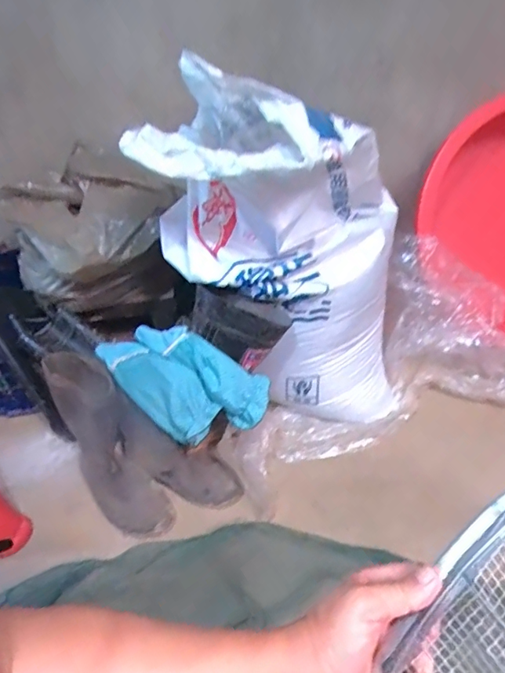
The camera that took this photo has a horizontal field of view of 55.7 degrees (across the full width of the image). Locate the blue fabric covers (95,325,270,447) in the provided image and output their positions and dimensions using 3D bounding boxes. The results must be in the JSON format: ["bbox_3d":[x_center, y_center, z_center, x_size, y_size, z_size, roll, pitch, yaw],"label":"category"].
[{"bbox_3d":[-0.129,0.088,0.863,0.298,0.152,0.128,16,44,23],"label":"blue fabric covers"}]

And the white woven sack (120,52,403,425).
[{"bbox_3d":[0.087,-0.116,0.880,0.373,0.733,0.254,-22,36,14],"label":"white woven sack"}]

